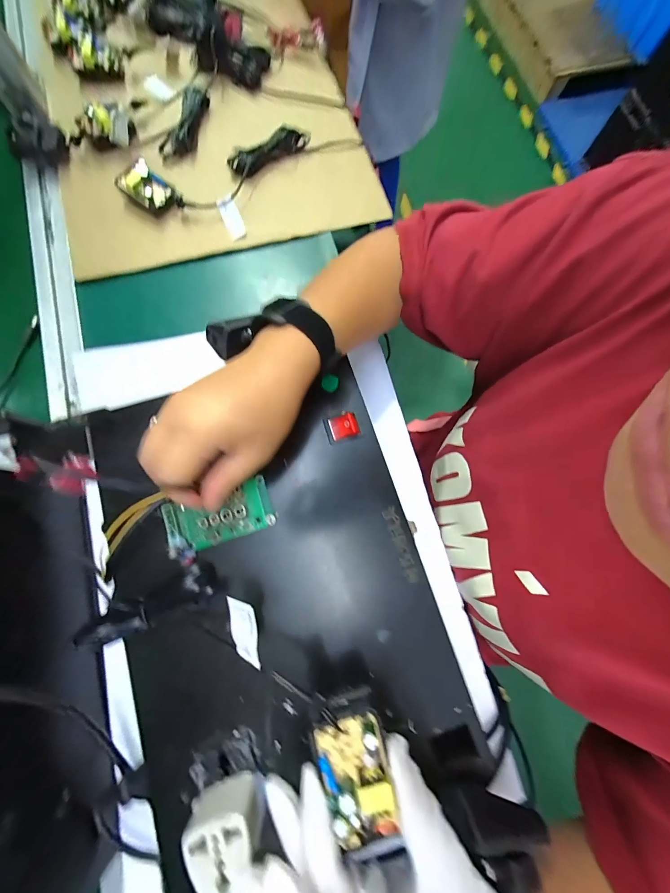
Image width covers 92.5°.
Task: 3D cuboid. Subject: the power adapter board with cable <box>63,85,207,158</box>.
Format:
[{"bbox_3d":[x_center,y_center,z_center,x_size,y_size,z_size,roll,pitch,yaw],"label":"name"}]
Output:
[{"bbox_3d":[-0.240,-0.406,0.392,0.148,0.031,0.097,1,78,1],"label":"power adapter board with cable"}]

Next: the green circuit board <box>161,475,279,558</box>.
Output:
[{"bbox_3d":[-0.088,0.053,0.246,0.077,0.021,0.039,-15,78,-16],"label":"green circuit board"}]

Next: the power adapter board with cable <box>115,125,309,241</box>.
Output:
[{"bbox_3d":[-0.127,-0.317,0.377,0.225,0.031,0.090,-25,79,-5],"label":"power adapter board with cable"}]

